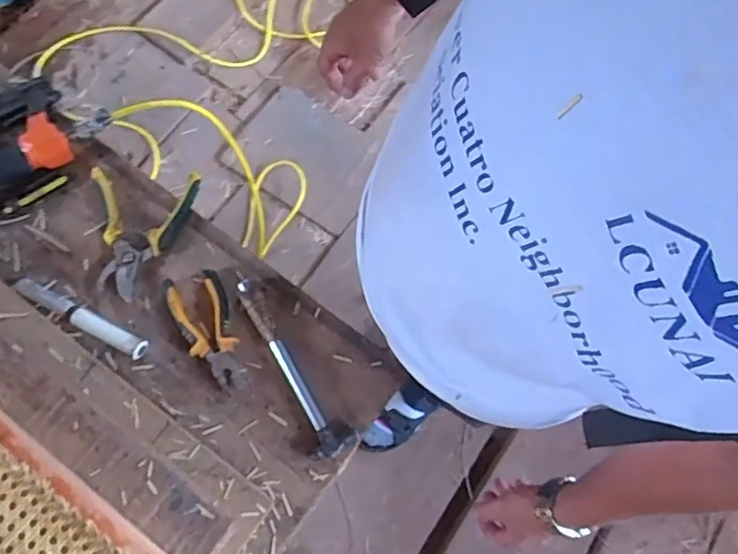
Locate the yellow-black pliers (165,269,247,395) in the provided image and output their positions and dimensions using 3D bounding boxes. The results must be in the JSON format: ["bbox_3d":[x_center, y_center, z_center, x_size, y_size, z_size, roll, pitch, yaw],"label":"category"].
[{"bbox_3d":[-0.196,0.067,0.730,0.065,0.022,0.161,-23,75,-10],"label":"yellow-black pliers"}]

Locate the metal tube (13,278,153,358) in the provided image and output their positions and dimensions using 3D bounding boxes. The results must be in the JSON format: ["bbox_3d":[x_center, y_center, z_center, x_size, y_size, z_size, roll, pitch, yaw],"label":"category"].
[{"bbox_3d":[-0.355,0.048,0.730,0.185,0.017,0.026,26,73,6],"label":"metal tube"}]

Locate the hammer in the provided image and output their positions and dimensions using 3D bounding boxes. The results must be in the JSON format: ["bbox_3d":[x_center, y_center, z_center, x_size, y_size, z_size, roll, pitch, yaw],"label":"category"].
[{"bbox_3d":[-0.093,0.104,0.724,0.054,0.041,0.241,-27,75,-11],"label":"hammer"}]

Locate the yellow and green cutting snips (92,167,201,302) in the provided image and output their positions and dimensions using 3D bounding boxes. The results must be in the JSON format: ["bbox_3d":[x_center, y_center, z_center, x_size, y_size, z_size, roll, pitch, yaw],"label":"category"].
[{"bbox_3d":[-0.298,-0.057,0.763,0.133,0.020,0.167,4,72,-1],"label":"yellow and green cutting snips"}]

